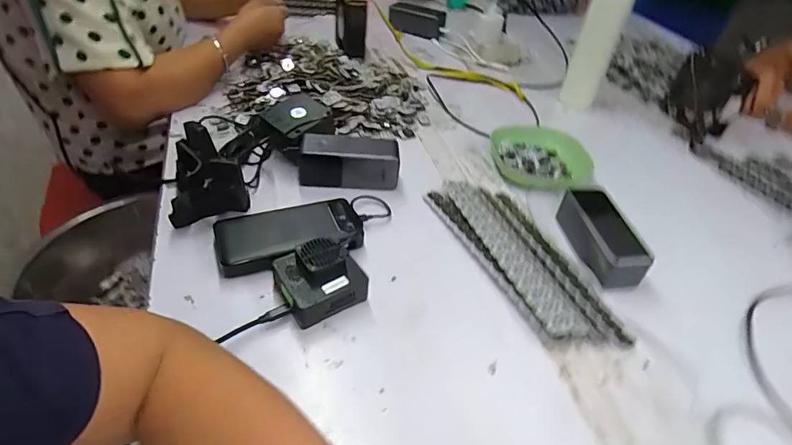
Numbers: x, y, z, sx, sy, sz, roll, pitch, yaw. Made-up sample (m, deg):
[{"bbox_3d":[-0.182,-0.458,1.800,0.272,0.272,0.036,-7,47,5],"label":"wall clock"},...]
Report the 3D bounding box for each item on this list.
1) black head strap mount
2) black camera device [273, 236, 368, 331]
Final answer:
[{"bbox_3d":[-0.224,-0.060,0.539,0.082,0.057,0.115,-11,44,-17],"label":"black head strap mount"},{"bbox_3d":[-0.078,0.057,0.462,0.077,0.048,0.067,-24,49,-29],"label":"black camera device"}]

